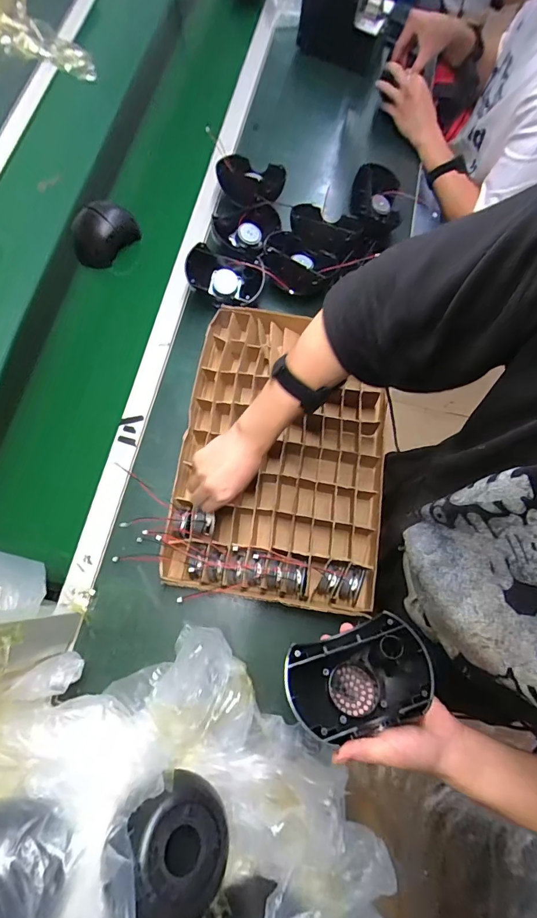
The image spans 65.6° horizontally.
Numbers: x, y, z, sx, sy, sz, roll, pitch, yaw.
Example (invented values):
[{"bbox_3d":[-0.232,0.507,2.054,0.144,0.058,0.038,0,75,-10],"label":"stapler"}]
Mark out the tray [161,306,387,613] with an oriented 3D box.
[{"bbox_3d":[0.027,-0.019,0.655,0.314,0.069,0.456,7,72,0],"label":"tray"}]

